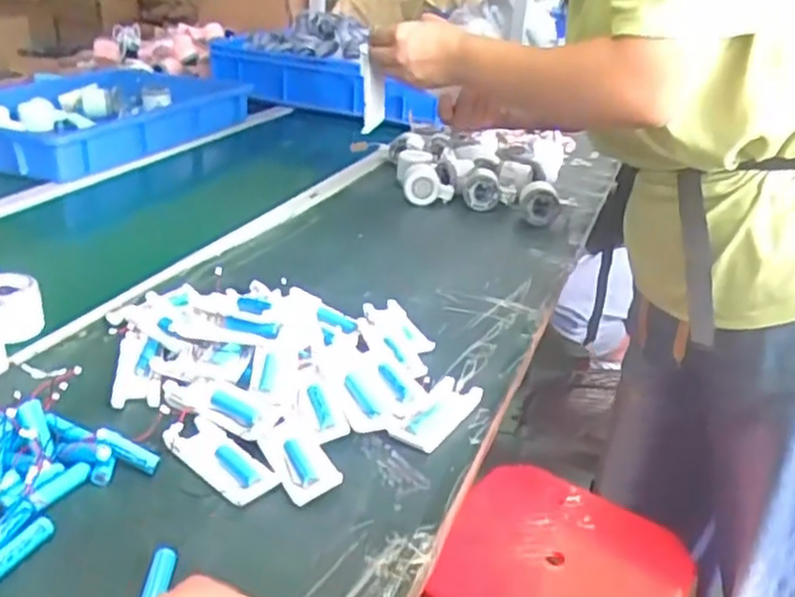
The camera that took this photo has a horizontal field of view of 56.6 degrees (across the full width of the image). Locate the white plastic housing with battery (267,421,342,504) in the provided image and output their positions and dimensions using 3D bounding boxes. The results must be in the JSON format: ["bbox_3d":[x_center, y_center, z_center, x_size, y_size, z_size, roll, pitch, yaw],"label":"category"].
[{"bbox_3d":[-0.074,0.127,0.572,0.039,0.016,0.078,-9,31,-26],"label":"white plastic housing with battery"}]

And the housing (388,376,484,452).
[{"bbox_3d":[0.036,0.100,0.646,0.038,0.018,0.103,20,30,28],"label":"housing"}]

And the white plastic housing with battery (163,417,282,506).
[{"bbox_3d":[-0.137,0.125,0.574,0.099,0.019,0.037,26,34,34],"label":"white plastic housing with battery"}]

